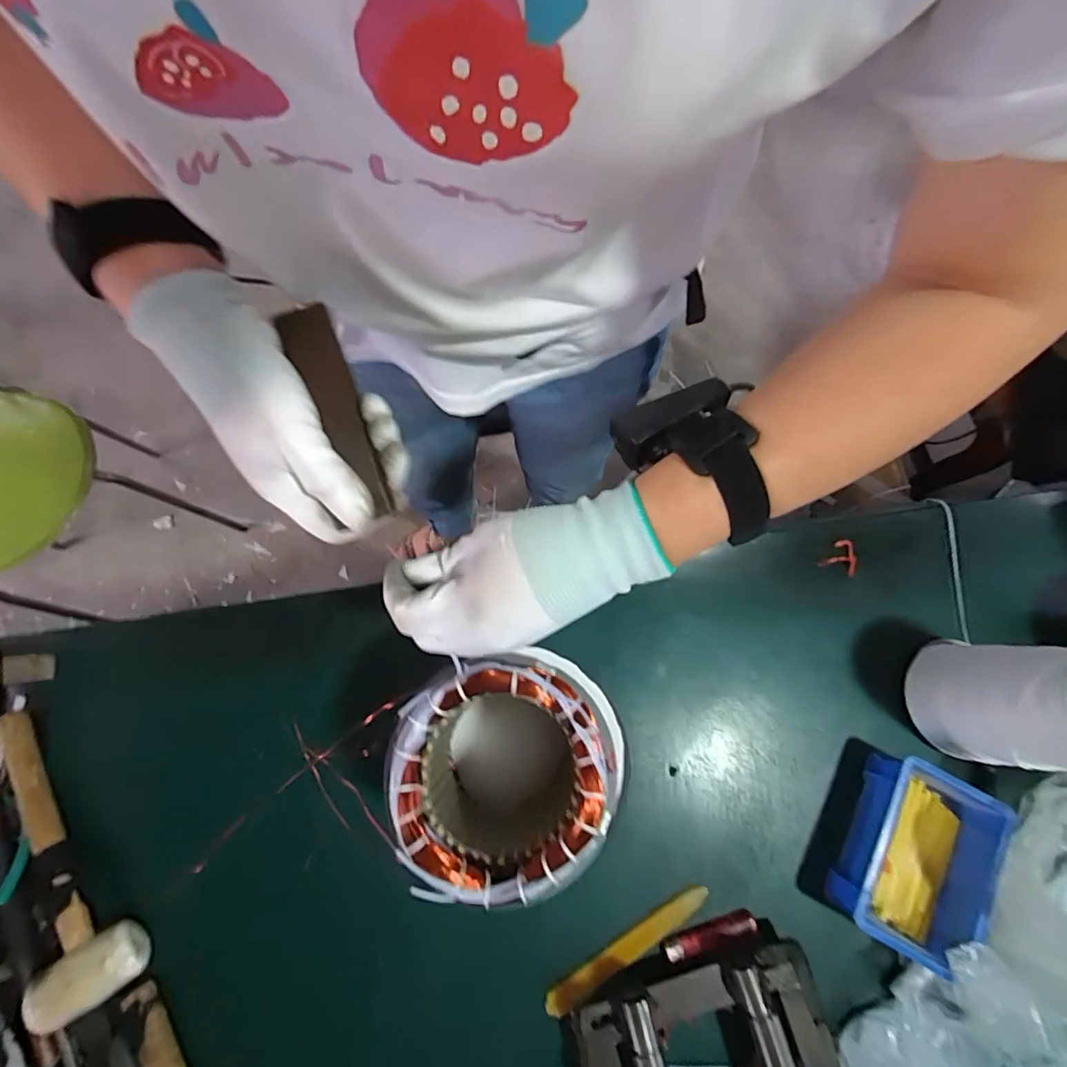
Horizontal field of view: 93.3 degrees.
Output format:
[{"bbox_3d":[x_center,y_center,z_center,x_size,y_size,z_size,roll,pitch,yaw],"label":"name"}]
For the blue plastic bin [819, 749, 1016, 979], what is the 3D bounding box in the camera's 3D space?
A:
[{"bbox_3d":[0.320,0.271,0.422,0.089,0.053,0.138,28,75,8],"label":"blue plastic bin"}]

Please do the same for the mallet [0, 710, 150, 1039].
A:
[{"bbox_3d":[-0.418,0.273,0.436,0.079,0.044,0.257,-37,77,-10],"label":"mallet"}]

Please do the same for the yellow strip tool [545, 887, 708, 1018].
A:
[{"bbox_3d":[0.081,0.352,0.426,0.159,0.013,0.022,-29,76,-8],"label":"yellow strip tool"}]

